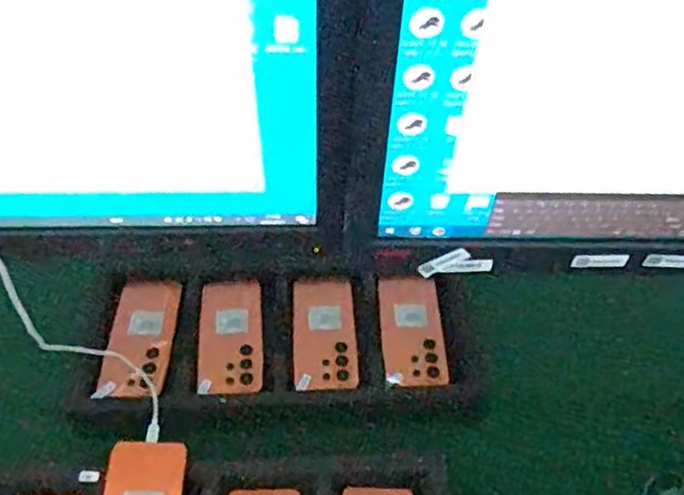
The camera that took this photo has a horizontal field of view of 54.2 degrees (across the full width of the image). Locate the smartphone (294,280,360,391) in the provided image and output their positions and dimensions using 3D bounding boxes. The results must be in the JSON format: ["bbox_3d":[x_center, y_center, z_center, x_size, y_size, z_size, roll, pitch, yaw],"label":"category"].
[{"bbox_3d":[-0.021,0.107,0.845,0.076,0.009,0.151,0,57,-5],"label":"smartphone"}]

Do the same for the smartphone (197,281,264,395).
[{"bbox_3d":[-0.140,0.112,0.847,0.078,0.015,0.164,-2,47,-5],"label":"smartphone"}]

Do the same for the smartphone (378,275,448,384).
[{"bbox_3d":[0.088,0.104,0.858,0.075,0.012,0.158,-5,55,2],"label":"smartphone"}]

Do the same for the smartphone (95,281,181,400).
[{"bbox_3d":[-0.248,0.106,0.836,0.073,0.014,0.164,2,47,-1],"label":"smartphone"}]

